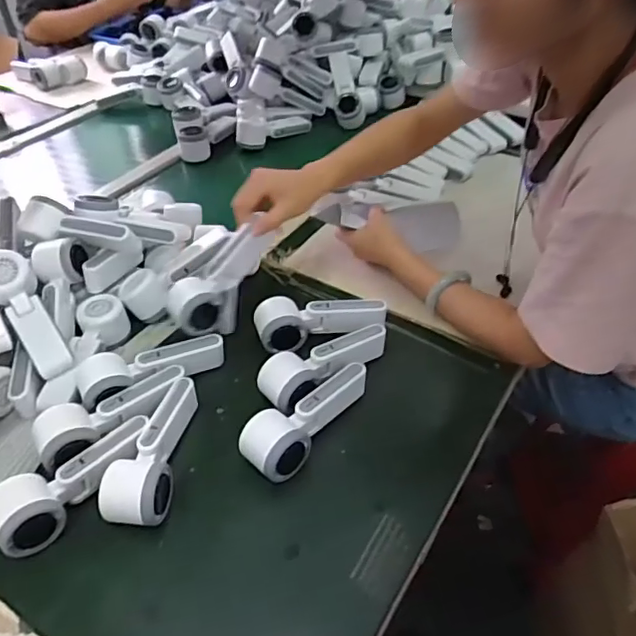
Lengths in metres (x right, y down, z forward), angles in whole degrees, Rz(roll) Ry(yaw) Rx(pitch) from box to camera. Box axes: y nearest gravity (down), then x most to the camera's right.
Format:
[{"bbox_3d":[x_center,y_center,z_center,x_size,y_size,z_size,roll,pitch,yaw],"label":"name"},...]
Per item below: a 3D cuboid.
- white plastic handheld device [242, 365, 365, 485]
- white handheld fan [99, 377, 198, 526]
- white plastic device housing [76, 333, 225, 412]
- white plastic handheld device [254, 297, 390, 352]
[{"bbox_3d":[-0.014,0.105,0.626,0.064,0.051,0.170,25,49,25],"label":"white plastic handheld device"},{"bbox_3d":[-0.171,0.136,0.591,0.058,0.059,0.169,2,43,4],"label":"white handheld fan"},{"bbox_3d":[-0.192,0.059,0.674,0.169,0.044,0.066,-19,46,-17],"label":"white plastic device housing"},{"bbox_3d":[0.004,0.001,0.725,0.165,0.046,0.063,-11,44,-10],"label":"white plastic handheld device"}]

